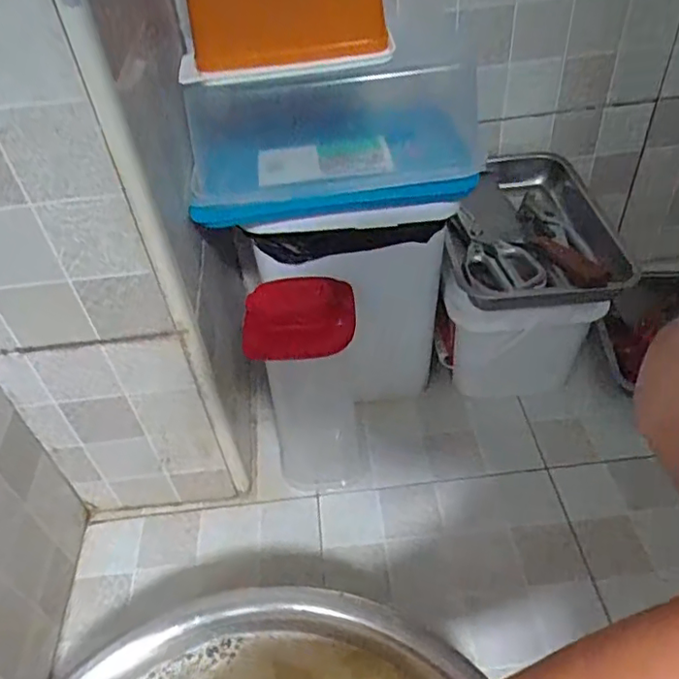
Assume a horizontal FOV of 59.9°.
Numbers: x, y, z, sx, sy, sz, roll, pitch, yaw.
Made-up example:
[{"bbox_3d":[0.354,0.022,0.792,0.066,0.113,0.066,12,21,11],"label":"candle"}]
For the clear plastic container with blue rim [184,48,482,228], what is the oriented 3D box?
[{"bbox_3d":[-0.005,-0.224,0.613,0.296,0.134,0.139,-6,43,-1],"label":"clear plastic container with blue rim"}]

